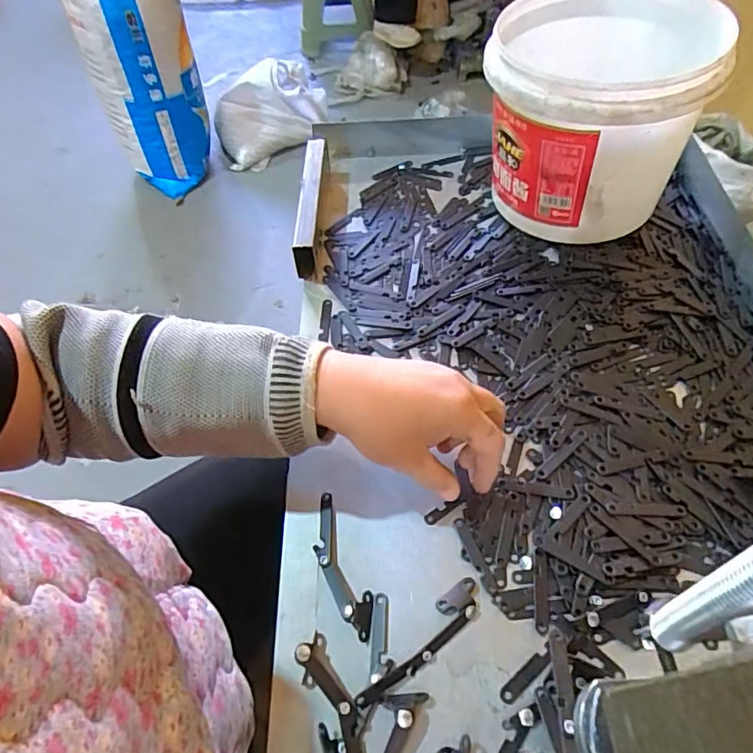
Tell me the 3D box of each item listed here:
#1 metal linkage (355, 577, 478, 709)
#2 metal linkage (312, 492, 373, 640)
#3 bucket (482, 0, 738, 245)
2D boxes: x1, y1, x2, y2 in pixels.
[{"bbox_3d":[0.027,0.160,0.320,0.097,0.008,0.020,-36,61,-19],"label":"metal linkage"},{"bbox_3d":[-0.025,0.121,0.348,0.022,0.011,0.095,-22,57,-11],"label":"metal linkage"},{"bbox_3d":[0.184,-0.232,0.487,0.164,0.156,0.174,9,57,10],"label":"bucket"}]

